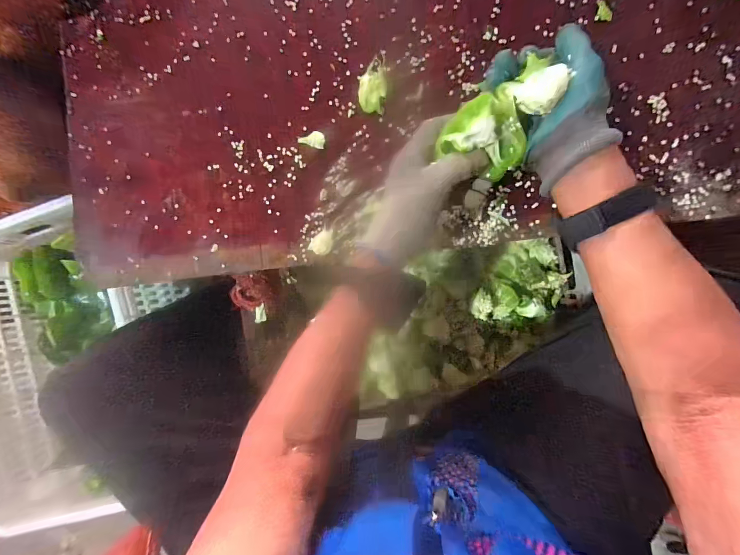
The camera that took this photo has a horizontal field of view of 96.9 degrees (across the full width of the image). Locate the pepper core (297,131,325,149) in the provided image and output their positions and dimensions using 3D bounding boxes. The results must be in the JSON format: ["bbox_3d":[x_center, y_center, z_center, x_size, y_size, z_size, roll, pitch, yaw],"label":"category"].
[{"bbox_3d":[-0.072,-0.173,0.411,0.032,0.007,0.019,17,93,8],"label":"pepper core"}]

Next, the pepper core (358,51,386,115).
[{"bbox_3d":[0.003,-0.224,0.387,0.034,0.035,0.048,-2,90,8],"label":"pepper core"}]

